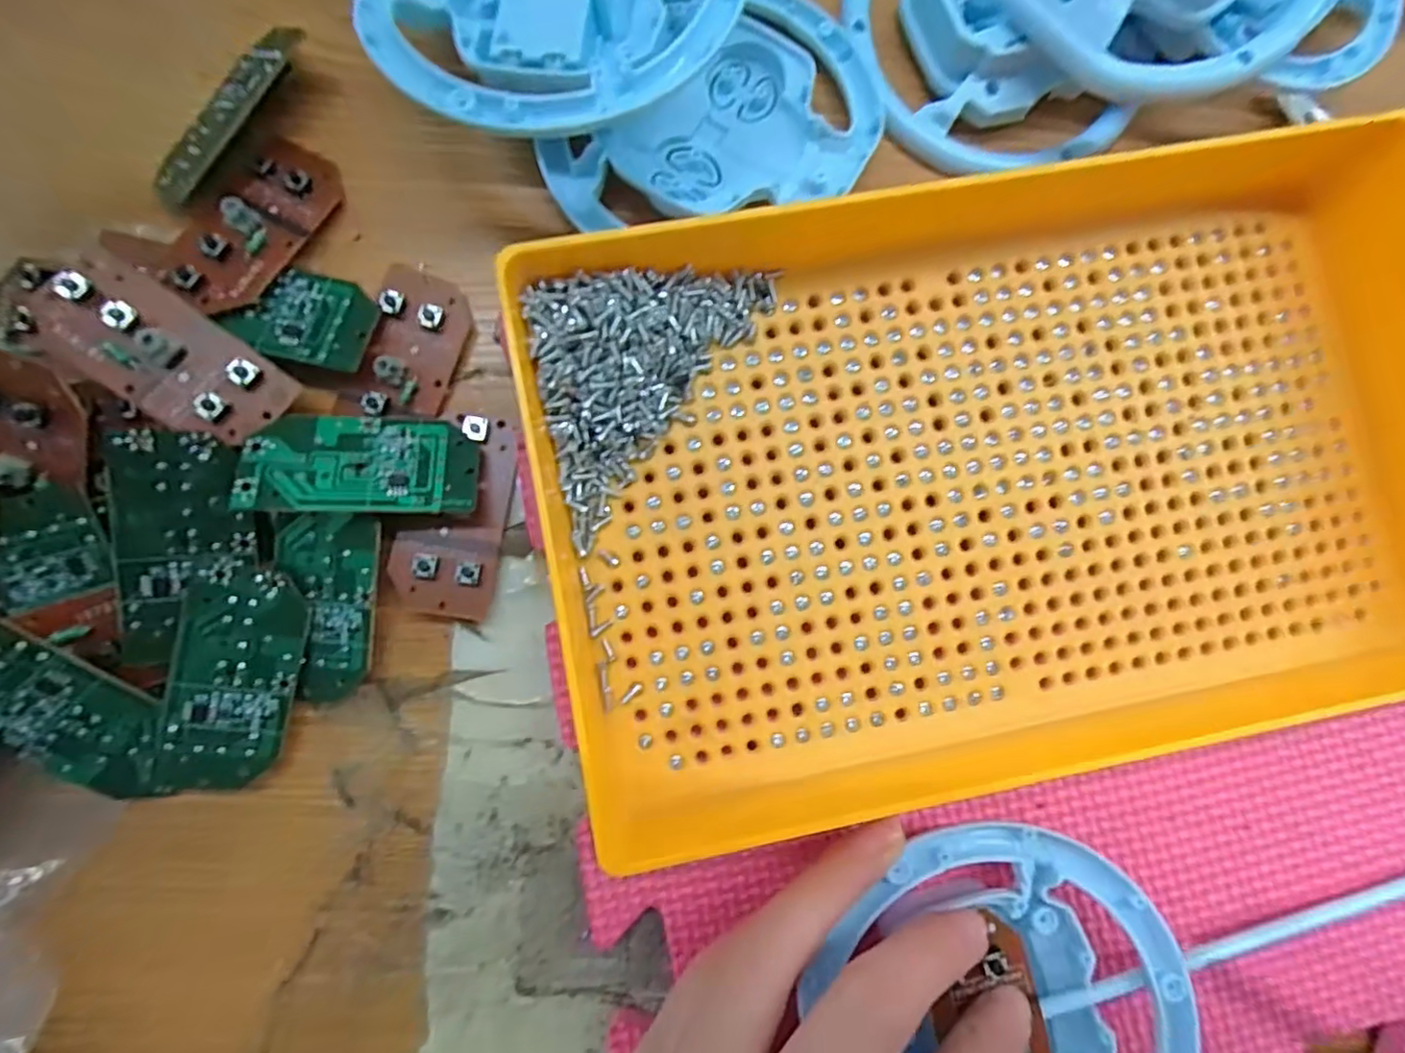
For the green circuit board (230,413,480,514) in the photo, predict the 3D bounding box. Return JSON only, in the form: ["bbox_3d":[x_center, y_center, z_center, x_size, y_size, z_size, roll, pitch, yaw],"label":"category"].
[{"bbox_3d":[-0.094,-0.018,0.172,0.059,0.004,0.030,1,67,-11],"label":"green circuit board"}]

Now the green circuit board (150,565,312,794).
[{"bbox_3d":[-0.128,0.043,0.170,0.029,0.005,0.062,12,89,-19],"label":"green circuit board"}]

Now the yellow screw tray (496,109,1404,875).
[{"bbox_3d":[0.087,-0.021,0.171,0.255,0.038,0.169,-9,87,-4],"label":"yellow screw tray"}]

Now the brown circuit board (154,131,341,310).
[{"bbox_3d":[-0.131,-0.089,0.180,0.027,0.010,0.058,25,73,-2],"label":"brown circuit board"}]

